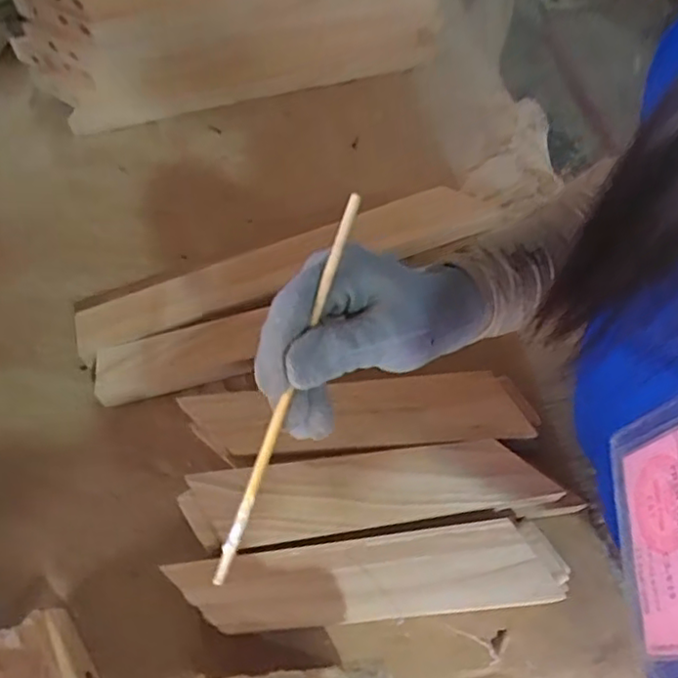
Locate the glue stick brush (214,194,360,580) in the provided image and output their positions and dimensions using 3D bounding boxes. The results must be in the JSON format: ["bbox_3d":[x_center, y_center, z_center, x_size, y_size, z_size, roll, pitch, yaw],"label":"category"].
[{"bbox_3d":[-0.025,0.026,0.303,0.006,0.008,0.194,21,97,8],"label":"glue stick brush"}]

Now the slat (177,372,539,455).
[{"bbox_3d":[0.017,0.064,0.554,0.281,0.019,0.060,-4,65,-3],"label":"slat"}]

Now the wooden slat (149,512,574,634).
[{"bbox_3d":[0.028,0.182,0.498,0.292,0.017,0.063,-5,65,-4],"label":"wooden slat"}]

